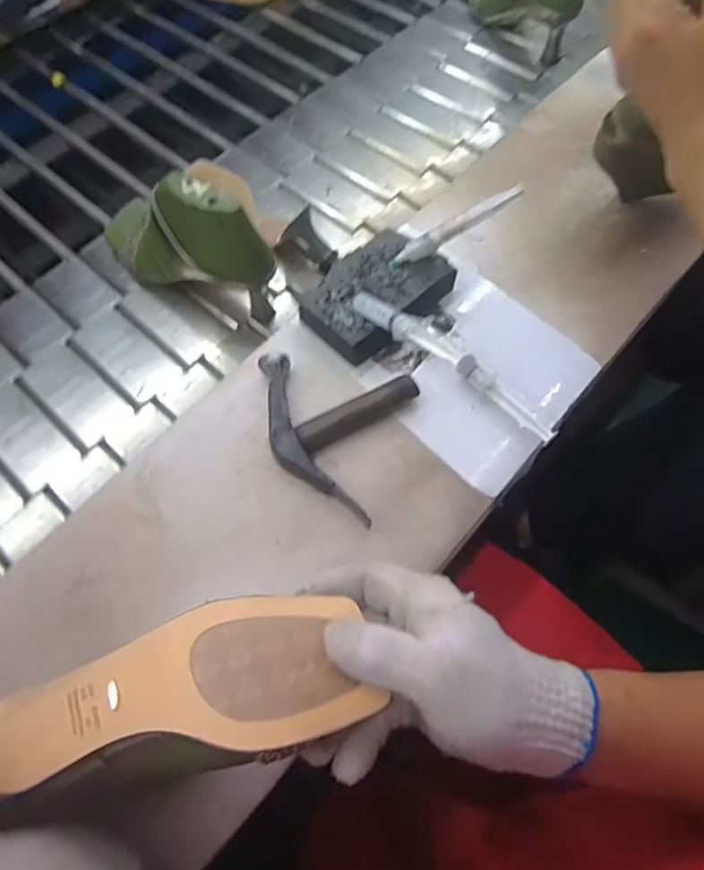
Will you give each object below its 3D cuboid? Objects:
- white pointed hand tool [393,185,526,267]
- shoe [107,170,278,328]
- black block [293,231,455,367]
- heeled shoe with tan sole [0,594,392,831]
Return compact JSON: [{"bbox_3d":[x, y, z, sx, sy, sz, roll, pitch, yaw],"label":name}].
[{"bbox_3d":[0.091,-0.186,0.501,0.122,0.013,0.016,-26,62,23],"label":"white pointed hand tool"},{"bbox_3d":[-0.183,-0.198,0.573,0.228,0.138,0.067,31,68,14],"label":"shoe"},{"bbox_3d":[0.022,-0.130,0.525,0.130,0.037,0.091,-39,70,-17],"label":"black block"},{"bbox_3d":[-0.093,0.146,0.305,0.191,0.110,0.080,-17,65,-9],"label":"heeled shoe with tan sole"}]

